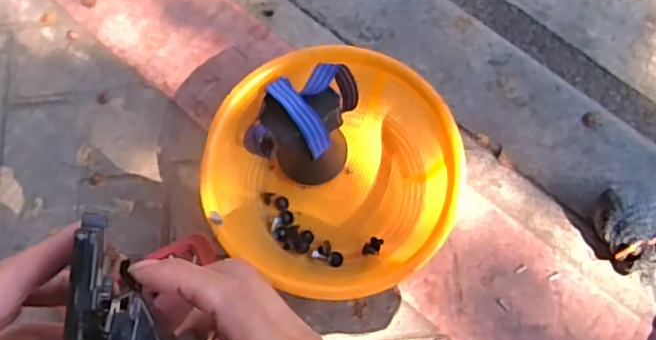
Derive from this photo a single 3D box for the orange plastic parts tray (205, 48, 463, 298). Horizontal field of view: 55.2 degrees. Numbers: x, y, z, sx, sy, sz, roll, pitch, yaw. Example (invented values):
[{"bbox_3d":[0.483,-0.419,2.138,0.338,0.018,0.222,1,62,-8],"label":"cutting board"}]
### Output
[{"bbox_3d":[0.003,0.006,0.673,0.249,0.115,0.242,7,73,5],"label":"orange plastic parts tray"}]

